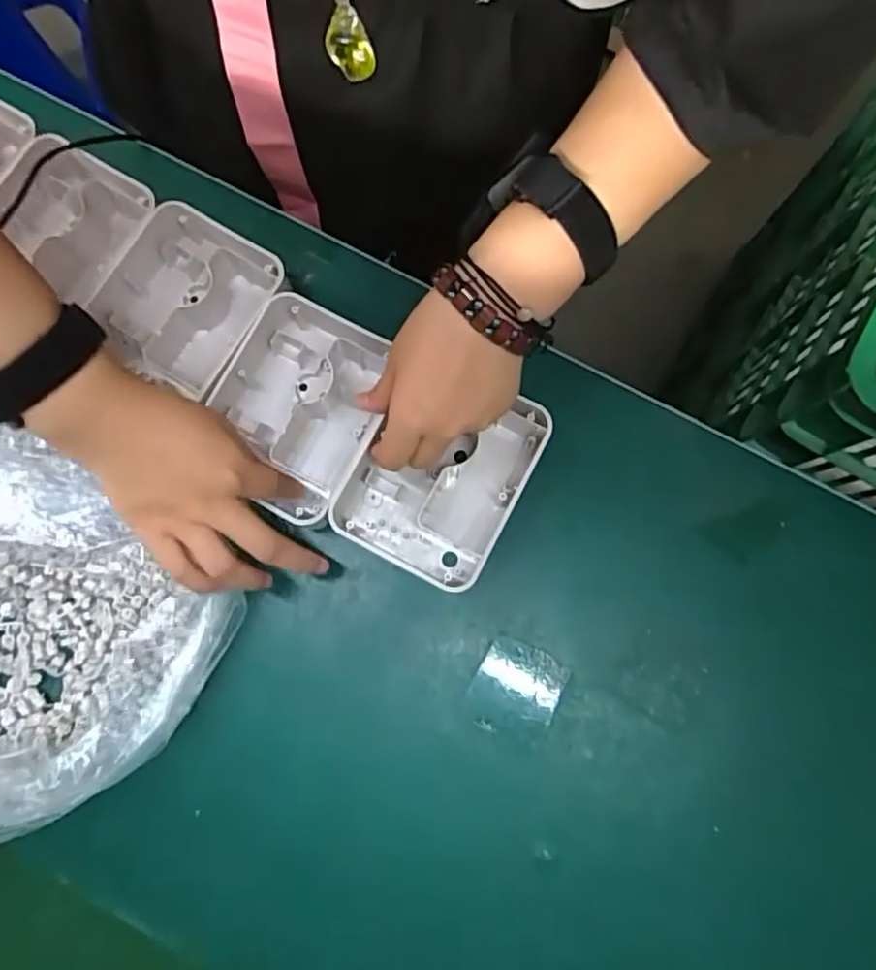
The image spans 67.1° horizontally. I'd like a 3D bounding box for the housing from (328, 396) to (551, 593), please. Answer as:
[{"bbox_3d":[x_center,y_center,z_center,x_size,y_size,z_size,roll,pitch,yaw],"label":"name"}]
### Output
[{"bbox_3d":[0.003,-0.005,0.420,0.098,0.048,0.122,27,78,7],"label":"housing"}]

